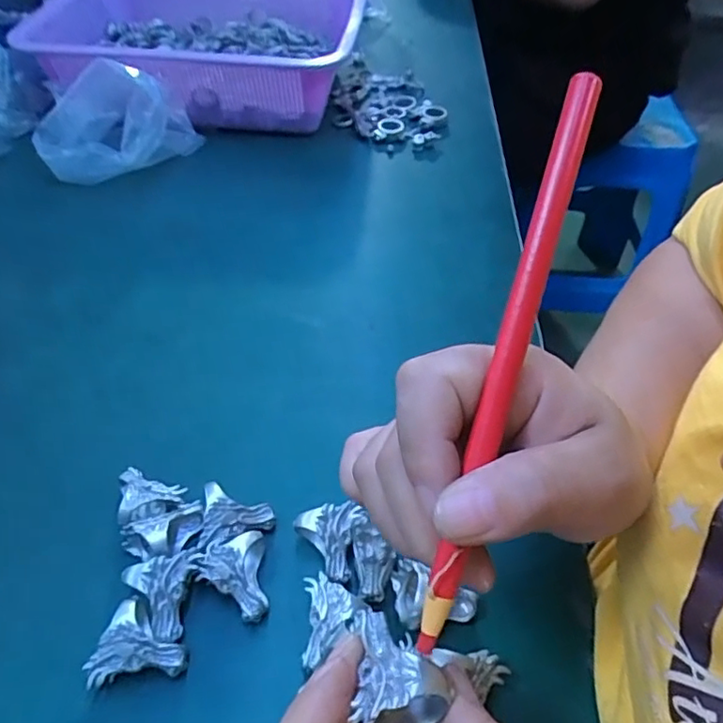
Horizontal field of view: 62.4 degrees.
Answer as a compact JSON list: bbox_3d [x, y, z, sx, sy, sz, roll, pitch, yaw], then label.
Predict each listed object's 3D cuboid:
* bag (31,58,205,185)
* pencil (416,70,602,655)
[{"bbox_3d":[-0.204,-0.203,0.498,0.127,0.079,0.055,-17,50,-17],"label":"bag"},{"bbox_3d":[0.041,0.001,0.169,0.011,0.006,0.166,16,90,13],"label":"pencil"}]

